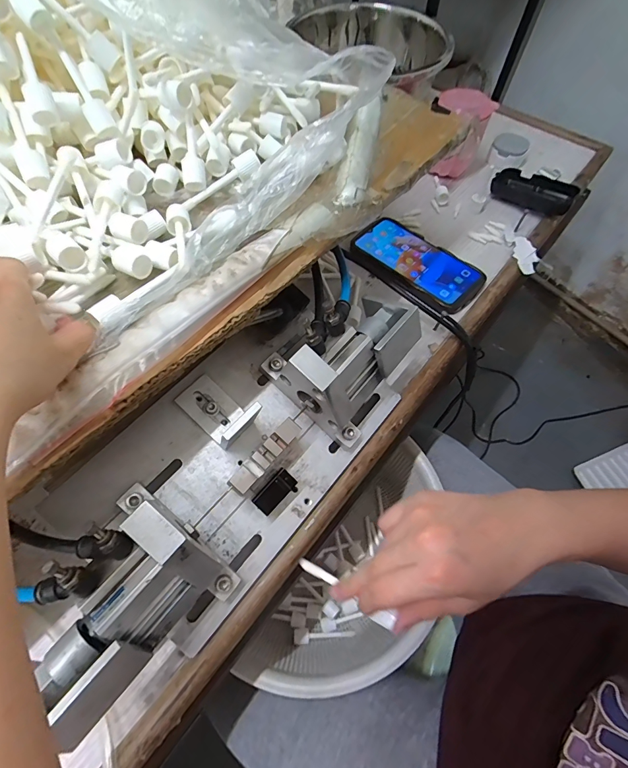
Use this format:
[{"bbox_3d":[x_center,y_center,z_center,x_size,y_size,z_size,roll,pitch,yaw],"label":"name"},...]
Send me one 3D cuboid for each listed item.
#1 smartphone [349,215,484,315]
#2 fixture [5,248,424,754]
[{"bbox_3d":[0.132,-0.160,0.492,0.084,0.013,0.172,-41,70,-20],"label":"smartphone"},{"bbox_3d":[-0.056,0.048,0.316,0.147,0.102,0.382,37,67,17],"label":"fixture"}]

